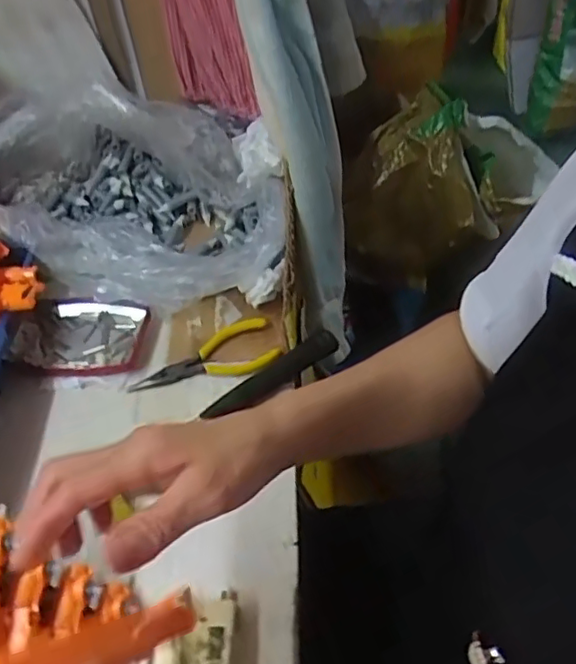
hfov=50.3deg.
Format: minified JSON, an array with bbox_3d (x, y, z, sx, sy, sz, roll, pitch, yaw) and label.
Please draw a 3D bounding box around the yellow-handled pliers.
[{"bbox_3d":[-0.069,0.025,0.514,0.123,0.008,0.050,-21,51,-14],"label":"yellow-handled pliers"}]

